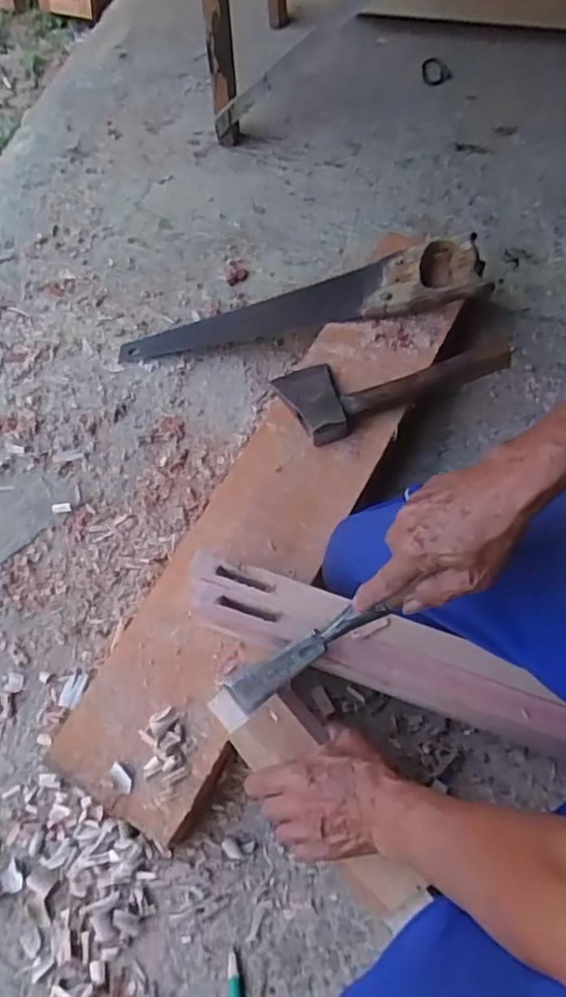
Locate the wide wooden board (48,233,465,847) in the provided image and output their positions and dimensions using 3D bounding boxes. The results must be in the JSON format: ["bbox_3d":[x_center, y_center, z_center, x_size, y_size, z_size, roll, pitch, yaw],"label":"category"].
[{"bbox_3d":[-0.006,0.004,0.776,0.195,0.074,0.740,25,65,14],"label":"wide wooden board"}]

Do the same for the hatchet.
[{"bbox_3d":[0.140,-0.166,0.812,0.281,0.032,0.116,-23,64,-10],"label":"hatchet"}]

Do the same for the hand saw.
[{"bbox_3d":[0.017,-0.276,0.913,0.521,0.039,0.124,-11,62,10],"label":"hand saw"}]

